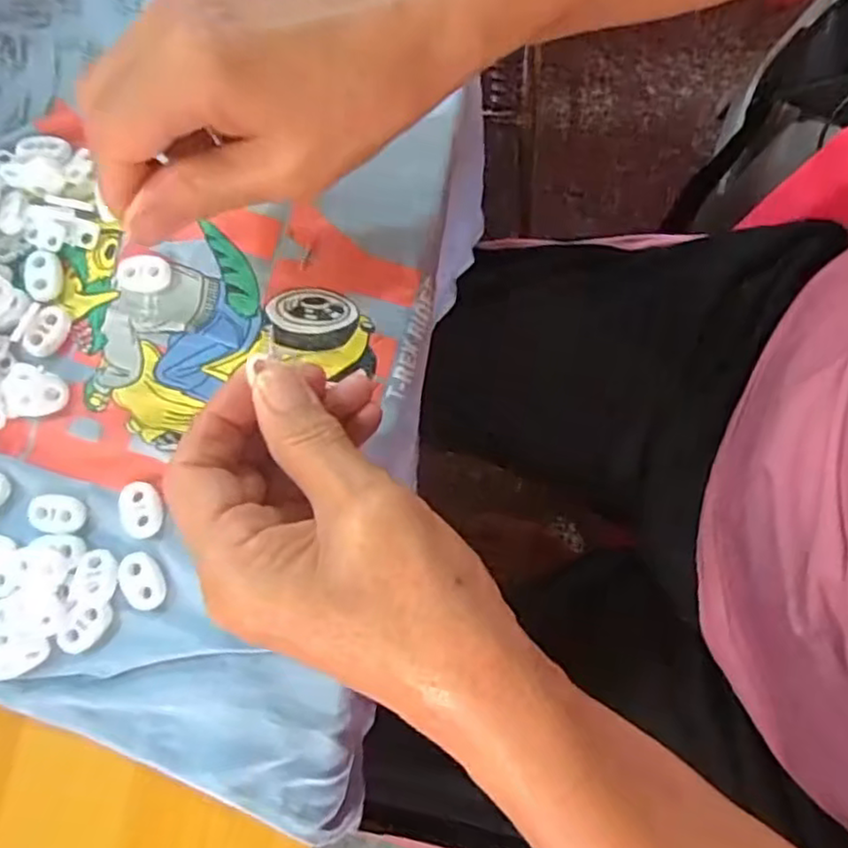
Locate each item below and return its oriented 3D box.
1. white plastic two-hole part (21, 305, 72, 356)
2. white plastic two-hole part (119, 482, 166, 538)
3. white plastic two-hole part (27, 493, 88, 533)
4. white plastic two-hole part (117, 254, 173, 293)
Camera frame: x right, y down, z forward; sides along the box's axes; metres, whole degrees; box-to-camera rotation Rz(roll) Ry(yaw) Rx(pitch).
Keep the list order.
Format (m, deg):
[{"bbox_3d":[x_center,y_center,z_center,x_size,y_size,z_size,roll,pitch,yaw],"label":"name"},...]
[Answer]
[{"bbox_3d":[-0.160,-0.040,0.293,0.014,0.005,0.022,20,80,5],"label":"white plastic two-hole part"},{"bbox_3d":[-0.114,0.034,0.277,0.016,0.004,0.023,-25,79,-4],"label":"white plastic two-hole part"},{"bbox_3d":[-0.148,0.036,0.277,0.023,0.004,0.015,9,79,3],"label":"white plastic two-hole part"},{"bbox_3d":[-0.121,-0.065,0.298,0.024,0.004,0.016,5,79,2],"label":"white plastic two-hole part"}]

